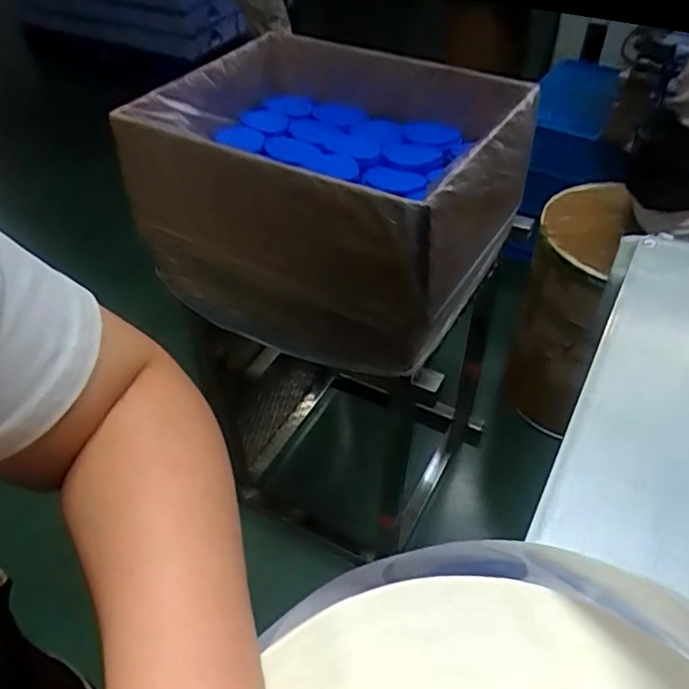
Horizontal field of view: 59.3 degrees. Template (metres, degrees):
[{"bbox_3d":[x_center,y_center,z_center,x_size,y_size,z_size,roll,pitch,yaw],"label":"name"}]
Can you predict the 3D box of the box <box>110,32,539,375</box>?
[{"bbox_3d":[-0.014,-0.223,0.940,0.497,0.308,0.384,21,50,21],"label":"box"}]

